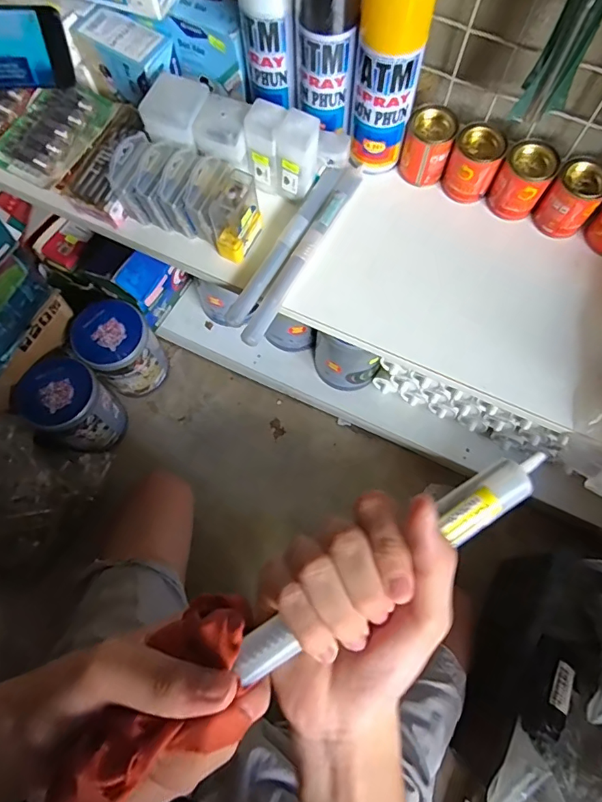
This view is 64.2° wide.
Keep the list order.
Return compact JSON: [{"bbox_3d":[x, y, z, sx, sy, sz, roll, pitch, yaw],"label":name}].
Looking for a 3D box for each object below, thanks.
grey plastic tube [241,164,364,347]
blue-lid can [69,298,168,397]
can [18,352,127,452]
[{"bbox_3d":[0.006,-0.174,0.552,0.023,0.029,0.258,28,71,10],"label":"grey plastic tube"},{"bbox_3d":[-0.302,-0.083,0.814,0.112,0.153,0.103,0,69,0],"label":"blue-lid can"},{"bbox_3d":[-0.368,0.010,0.779,0.119,0.140,0.107,33,72,11],"label":"can"}]

